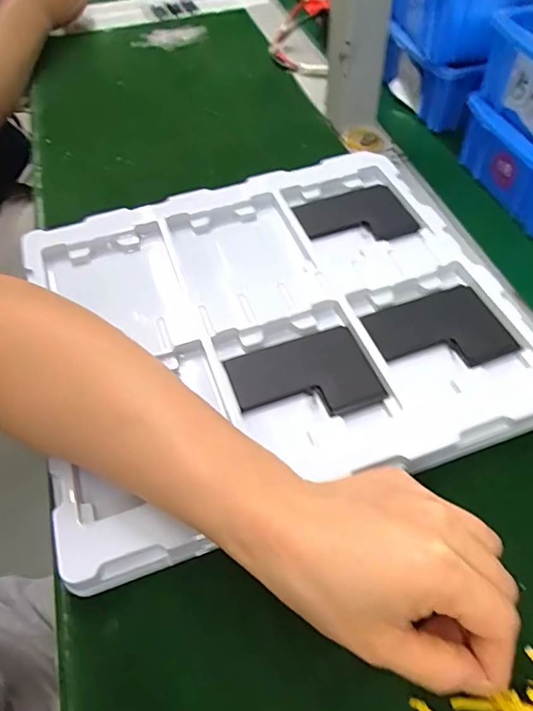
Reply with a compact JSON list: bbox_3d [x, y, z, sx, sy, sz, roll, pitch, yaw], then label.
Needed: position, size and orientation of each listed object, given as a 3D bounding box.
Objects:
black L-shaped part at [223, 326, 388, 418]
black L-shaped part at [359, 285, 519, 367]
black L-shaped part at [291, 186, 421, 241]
[{"bbox_3d":[0.024,0.016,0.325,0.088,0.005,0.063,-17,55,-9],"label":"black L-shaped part"},{"bbox_3d":[0.117,-0.016,0.343,0.083,0.008,0.064,-16,55,-9],"label":"black L-shaped part"},{"bbox_3d":[0.072,-0.114,0.415,0.085,0.007,0.065,-16,55,-9],"label":"black L-shaped part"}]

